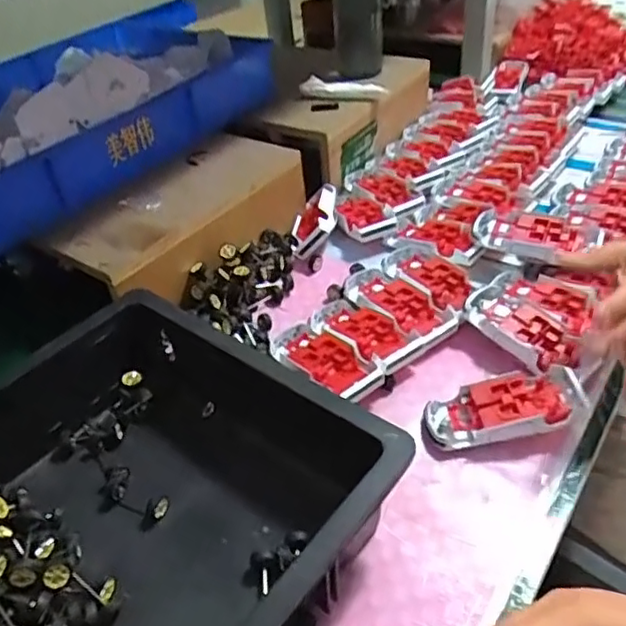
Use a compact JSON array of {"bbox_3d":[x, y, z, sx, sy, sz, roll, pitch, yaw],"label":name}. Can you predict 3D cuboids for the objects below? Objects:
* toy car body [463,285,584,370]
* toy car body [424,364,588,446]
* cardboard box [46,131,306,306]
[{"bbox_3d":[0.201,0.013,0.589,0.055,0.023,0.109,-31,47,-26],"label":"toy car body"},{"bbox_3d":[0.163,0.081,0.527,0.133,0.021,0.056,-17,41,6],"label":"toy car body"},{"bbox_3d":[-0.146,-0.107,0.729,0.147,0.089,0.297,20,48,29],"label":"cardboard box"}]

